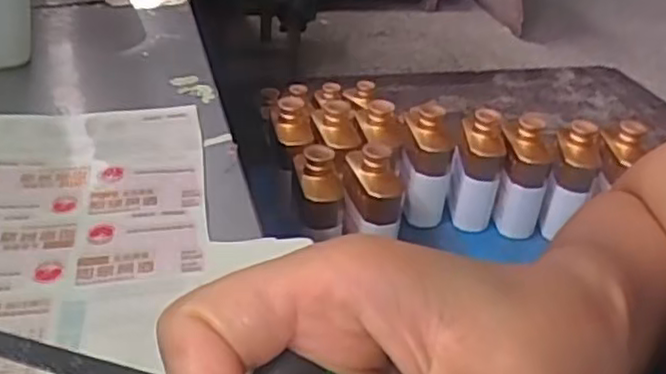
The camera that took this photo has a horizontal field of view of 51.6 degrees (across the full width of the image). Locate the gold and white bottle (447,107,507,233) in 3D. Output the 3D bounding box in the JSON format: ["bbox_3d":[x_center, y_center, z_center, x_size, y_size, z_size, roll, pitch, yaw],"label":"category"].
[{"bbox_3d":[0.222,-0.027,1.074,0.074,0.175,0.068,10,33,6],"label":"gold and white bottle"}]

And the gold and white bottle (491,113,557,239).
[{"bbox_3d":[0.288,-0.018,1.056,0.078,0.173,0.070,14,33,12],"label":"gold and white bottle"}]

